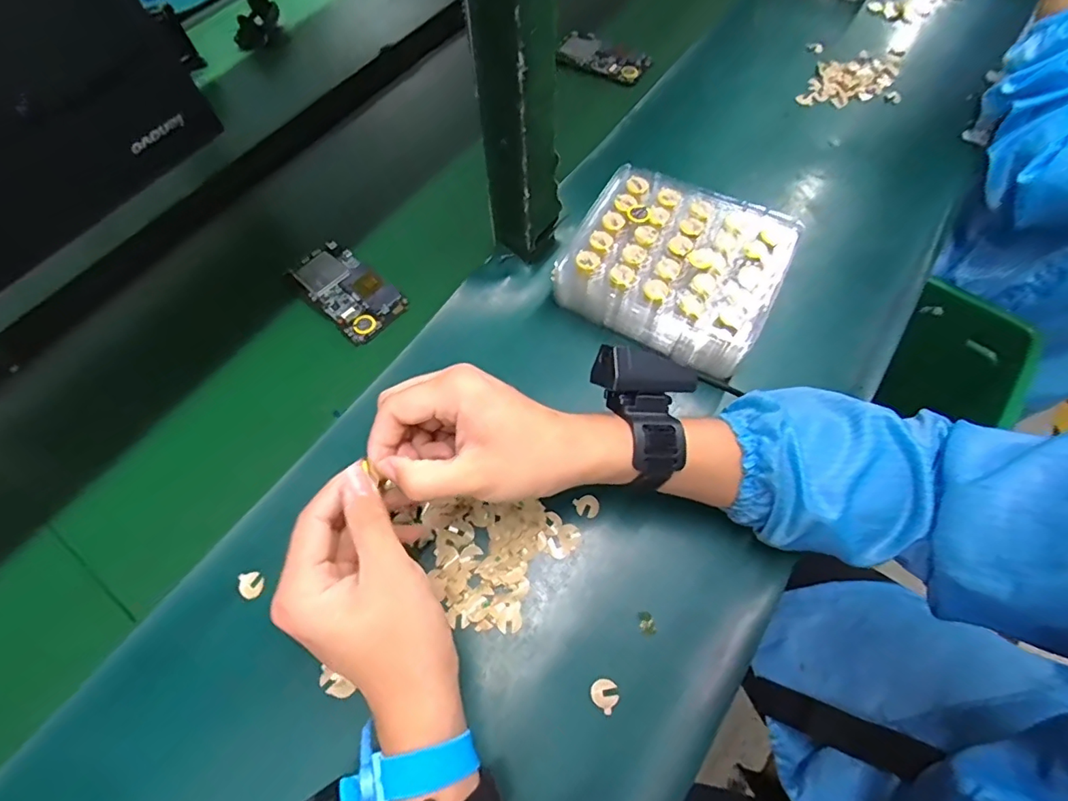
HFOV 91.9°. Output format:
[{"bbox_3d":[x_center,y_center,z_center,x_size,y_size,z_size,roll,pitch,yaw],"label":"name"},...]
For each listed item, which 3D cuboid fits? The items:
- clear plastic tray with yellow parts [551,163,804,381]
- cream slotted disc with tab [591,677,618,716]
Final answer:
[{"bbox_3d":[0.131,-0.126,0.485,0.189,0.071,0.156,26,66,14],"label":"clear plastic tray with yellow parts"},{"bbox_3d":[0.047,0.193,0.339,0.019,0.004,0.017,39,72,21],"label":"cream slotted disc with tab"}]

